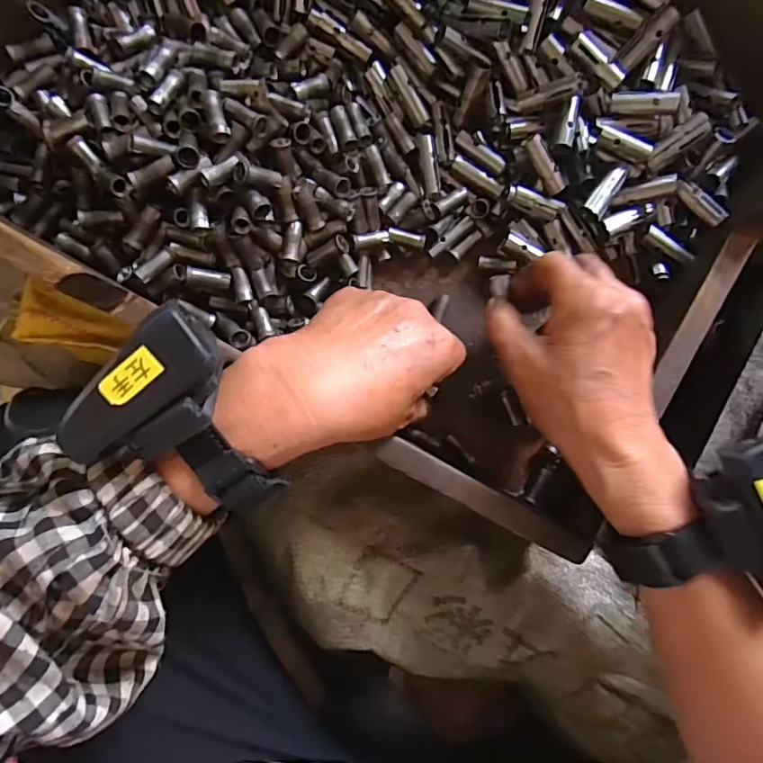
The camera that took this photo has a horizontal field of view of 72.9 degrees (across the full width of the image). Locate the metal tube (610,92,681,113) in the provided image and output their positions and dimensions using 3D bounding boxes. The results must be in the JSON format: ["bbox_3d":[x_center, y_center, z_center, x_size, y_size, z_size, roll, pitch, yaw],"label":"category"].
[{"bbox_3d":[0.155,-0.165,0.304,0.037,0.007,0.011,8,88,16],"label":"metal tube"}]

